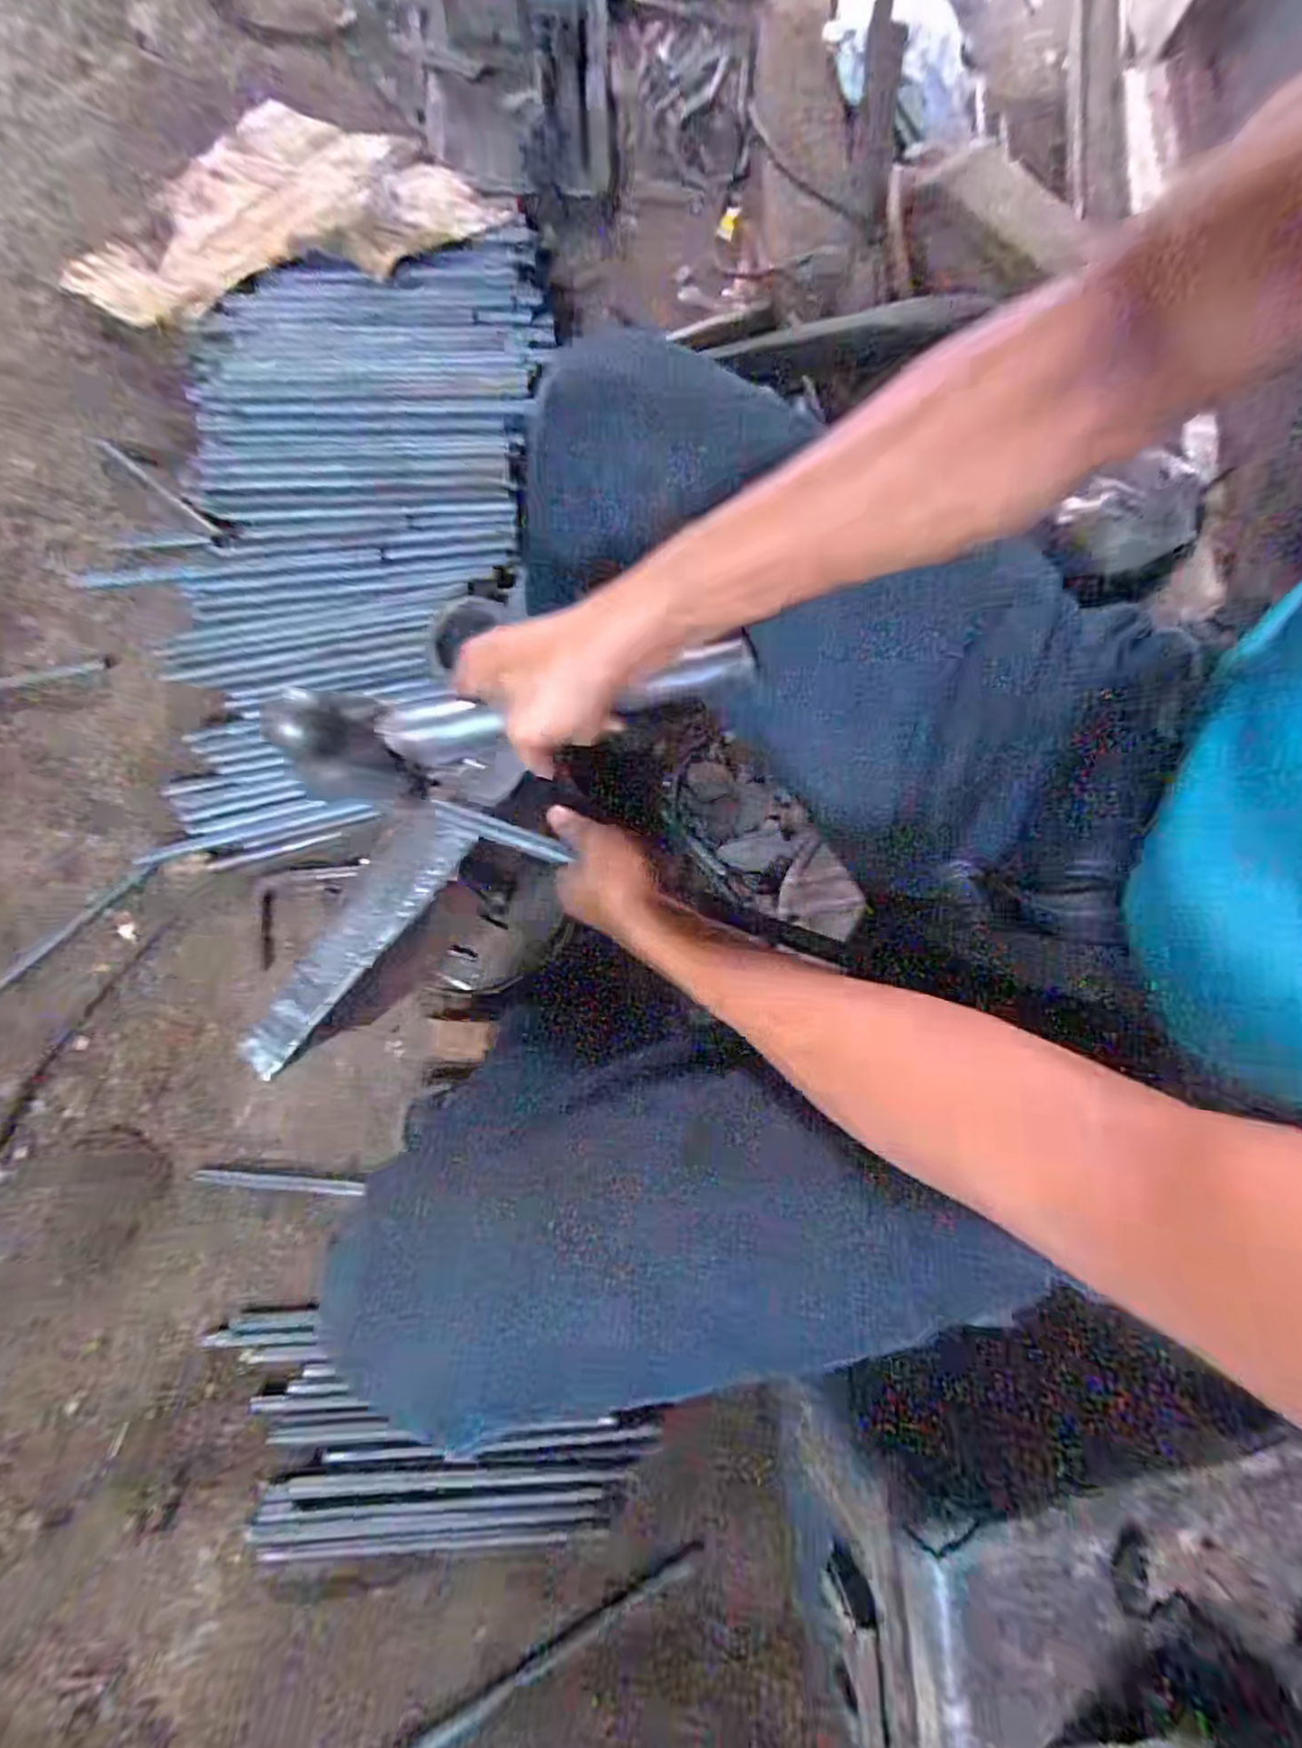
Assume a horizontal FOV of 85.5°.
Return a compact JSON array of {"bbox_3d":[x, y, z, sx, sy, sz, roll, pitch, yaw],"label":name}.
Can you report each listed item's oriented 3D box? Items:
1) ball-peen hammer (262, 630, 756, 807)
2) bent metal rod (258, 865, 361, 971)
[{"bbox_3d":[-0.061,-0.091,0.383,0.251,0.079,0.038,-15,79,-13],"label":"ball-peen hammer"},{"bbox_3d":[-0.416,0.028,0.815,0.075,0.009,0.149,43,81,7],"label":"bent metal rod"}]

